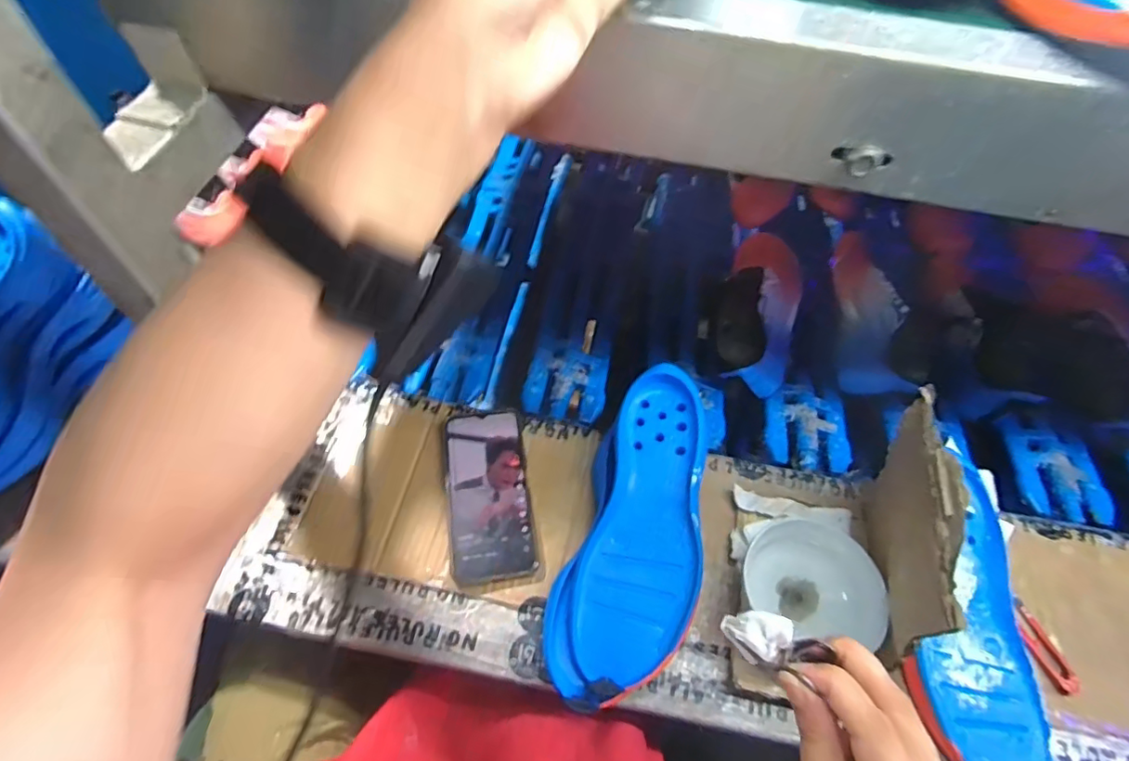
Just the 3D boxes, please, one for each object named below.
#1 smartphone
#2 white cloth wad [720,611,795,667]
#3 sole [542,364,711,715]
[{"bbox_3d":[-0.071,0.106,0.517,0.076,0.017,0.169,-7,58,-7],"label":"smartphone"},{"bbox_3d":[0.102,0.135,0.287,0.029,0.025,0.023,11,57,5],"label":"white cloth wad"},{"bbox_3d":[0.064,0.121,0.459,0.104,0.033,0.273,16,70,8],"label":"sole"}]

